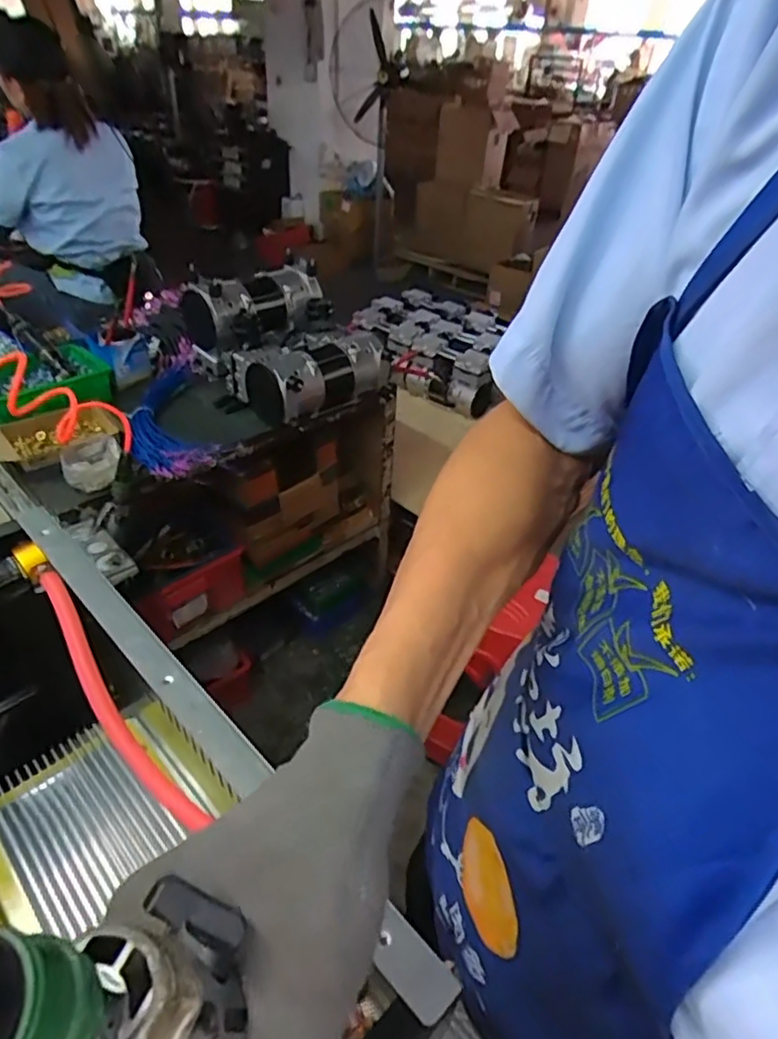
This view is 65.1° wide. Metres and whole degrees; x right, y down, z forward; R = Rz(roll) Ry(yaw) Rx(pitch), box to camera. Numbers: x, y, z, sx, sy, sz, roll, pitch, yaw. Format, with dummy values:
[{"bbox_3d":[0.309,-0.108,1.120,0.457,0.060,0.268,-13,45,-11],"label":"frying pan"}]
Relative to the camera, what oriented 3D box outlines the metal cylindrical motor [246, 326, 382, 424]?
[{"bbox_3d":[-0.165,-0.310,1.333,0.178,0.133,0.296,27,43,27],"label":"metal cylindrical motor"}]

